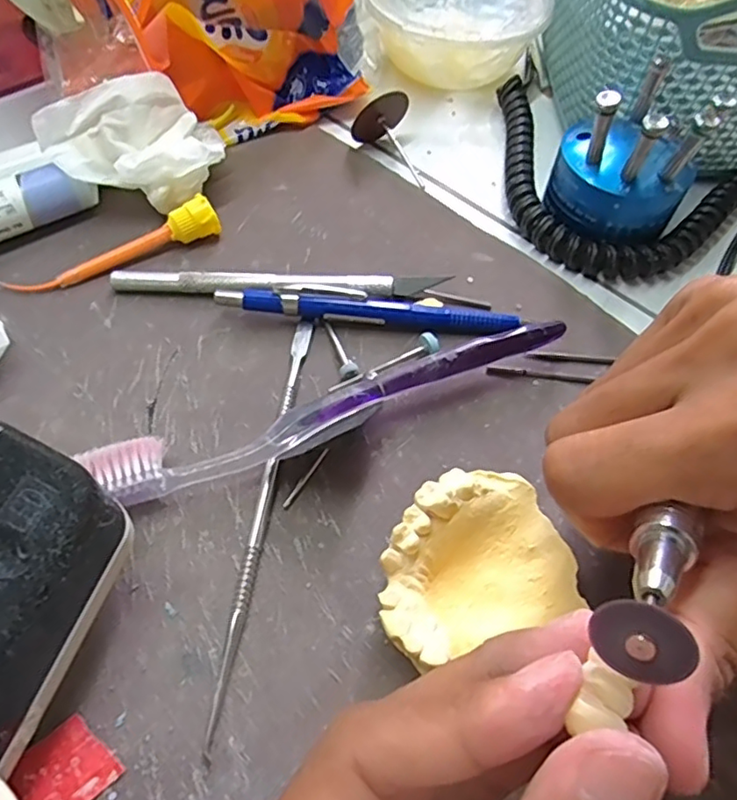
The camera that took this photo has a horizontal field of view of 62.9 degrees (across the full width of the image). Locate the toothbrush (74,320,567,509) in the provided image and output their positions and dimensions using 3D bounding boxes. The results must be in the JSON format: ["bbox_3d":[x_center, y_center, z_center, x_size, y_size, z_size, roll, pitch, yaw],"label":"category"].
[{"bbox_3d":[-0.009,0.000,0.215,0.168,0.019,0.022,-21,60,-16],"label":"toothbrush"}]

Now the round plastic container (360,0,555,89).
[{"bbox_3d":[0.048,-0.218,0.349,0.101,0.038,0.109,1,57,-2],"label":"round plastic container"}]

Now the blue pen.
[{"bbox_3d":[0.001,-0.036,0.243,0.117,0.013,0.010,4,57,0],"label":"blue pen"}]

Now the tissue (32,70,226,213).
[{"bbox_3d":[-0.104,-0.113,0.272,0.071,0.038,0.053,-13,58,-11],"label":"tissue"}]

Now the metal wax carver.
[{"bbox_3d":[-0.035,0.031,0.202,0.006,0.005,0.153,7,57,2],"label":"metal wax carver"}]

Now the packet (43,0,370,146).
[{"bbox_3d":[-0.070,-0.183,0.289,0.153,0.093,0.056,-25,61,-18],"label":"packet"}]

